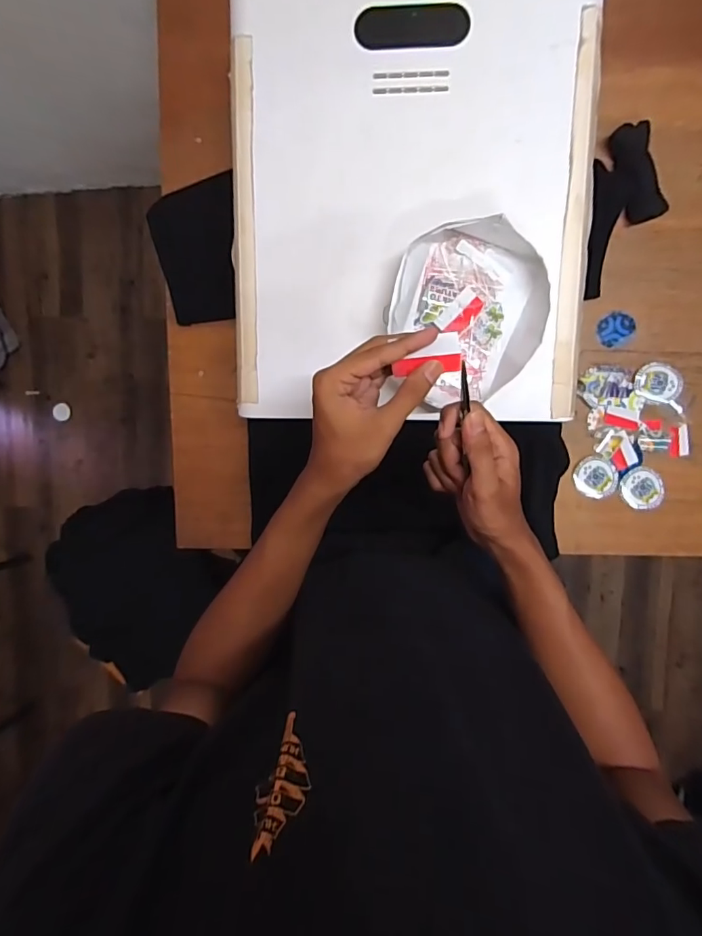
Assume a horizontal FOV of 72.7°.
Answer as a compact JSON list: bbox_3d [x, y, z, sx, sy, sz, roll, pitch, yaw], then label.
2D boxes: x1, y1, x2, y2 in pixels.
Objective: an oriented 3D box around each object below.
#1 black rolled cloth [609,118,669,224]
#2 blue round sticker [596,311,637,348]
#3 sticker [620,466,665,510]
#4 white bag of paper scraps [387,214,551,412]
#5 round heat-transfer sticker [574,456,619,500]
[{"bbox_3d":[0.394,-0.406,0.658,0.048,0.023,0.127,-17,95,6],"label":"black rolled cloth"},{"bbox_3d":[0.387,-0.202,0.695,0.050,0.004,0.050,1,94,12],"label":"blue round sticker"},{"bbox_3d":[0.437,0.031,0.716,0.063,0.005,0.059,3,102,15],"label":"sticker"},{"bbox_3d":[0.131,-0.167,0.524,0.166,0.052,0.184,0,97,4],"label":"white bag of paper scraps"},{"bbox_3d":[0.371,0.015,0.719,0.063,0.005,0.060,1,97,4],"label":"round heat-transfer sticker"}]

